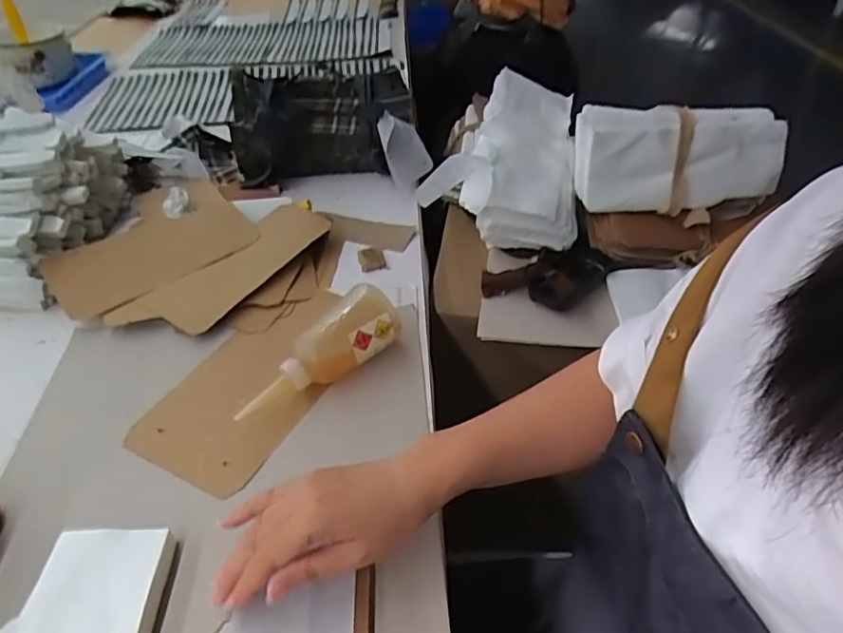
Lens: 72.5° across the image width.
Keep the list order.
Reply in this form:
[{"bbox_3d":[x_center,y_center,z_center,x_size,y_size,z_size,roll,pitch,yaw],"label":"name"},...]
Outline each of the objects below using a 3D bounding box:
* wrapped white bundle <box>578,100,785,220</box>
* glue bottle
[{"bbox_3d":[0.298,-0.186,0.679,0.227,0.127,0.044,5,7,5],"label":"wrapped white bundle"},{"bbox_3d":[-0.097,0.031,0.534,0.169,0.064,0.051,-27,49,-27],"label":"glue bottle"}]

